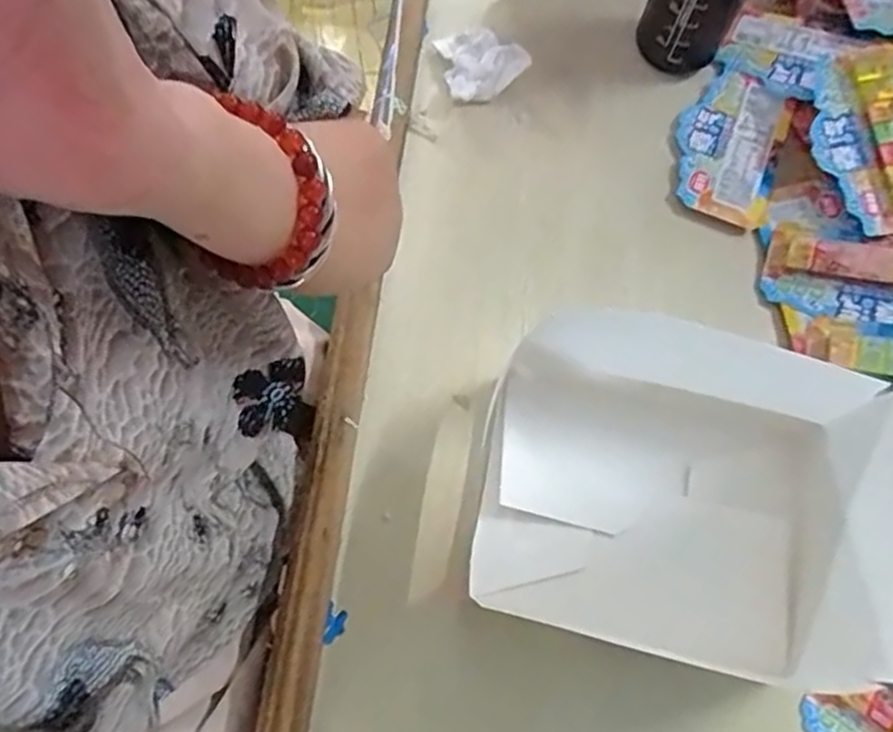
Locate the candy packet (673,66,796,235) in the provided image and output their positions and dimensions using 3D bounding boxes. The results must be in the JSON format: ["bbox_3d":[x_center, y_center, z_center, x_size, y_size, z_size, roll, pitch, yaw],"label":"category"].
[{"bbox_3d":[0.219,-0.175,0.565,0.075,0.013,0.139,23,70,6],"label":"candy packet"}]

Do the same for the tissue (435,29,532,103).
[{"bbox_3d":[0.028,-0.240,0.571,0.063,0.021,0.058,-21,72,-10],"label":"tissue"}]

